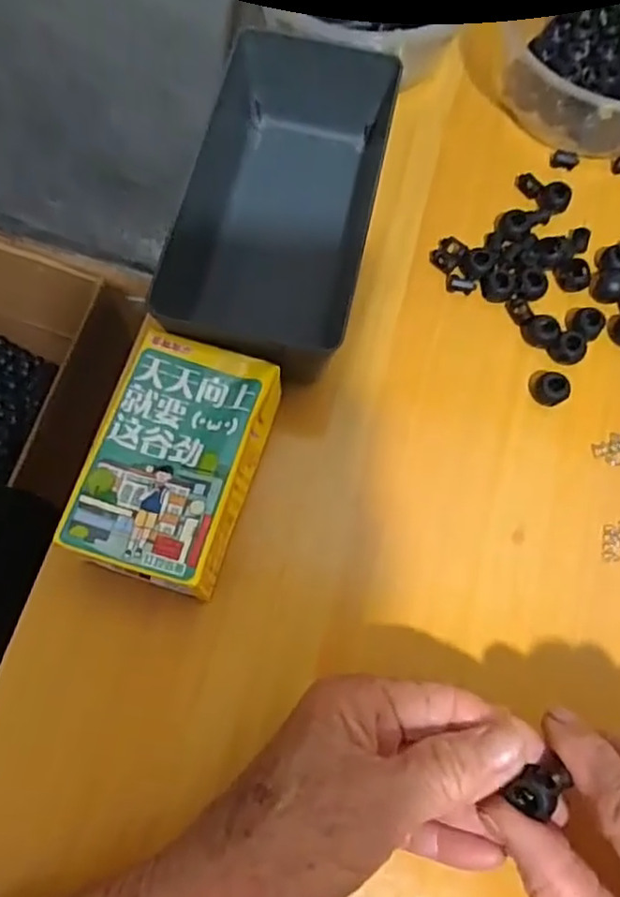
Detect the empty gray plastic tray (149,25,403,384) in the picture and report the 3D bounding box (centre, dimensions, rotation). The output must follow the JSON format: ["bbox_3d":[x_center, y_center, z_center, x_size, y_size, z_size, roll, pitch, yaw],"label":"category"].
[{"bbox_3d":[-0.012,-0.133,0.345,0.088,0.054,0.204,12,71,2],"label":"empty gray plastic tray"}]

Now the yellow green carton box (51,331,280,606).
[{"bbox_3d":[-0.060,0.008,0.299,0.064,0.046,0.105,17,71,4],"label":"yellow green carton box"}]

